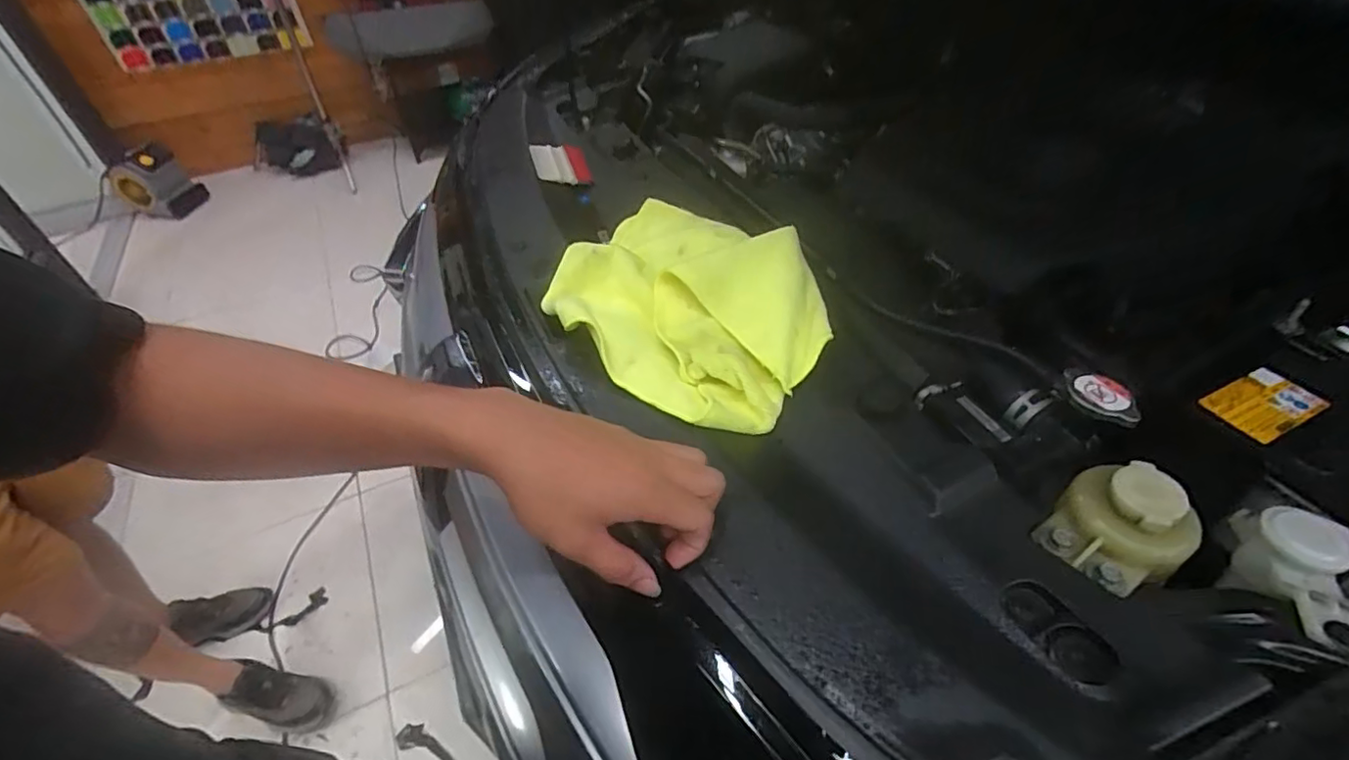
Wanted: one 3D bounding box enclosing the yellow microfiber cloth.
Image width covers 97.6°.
[{"bbox_3d":[0.001,-0.083,0.556,0.212,0.060,0.297,-33,51,-27],"label":"yellow microfiber cloth"}]

